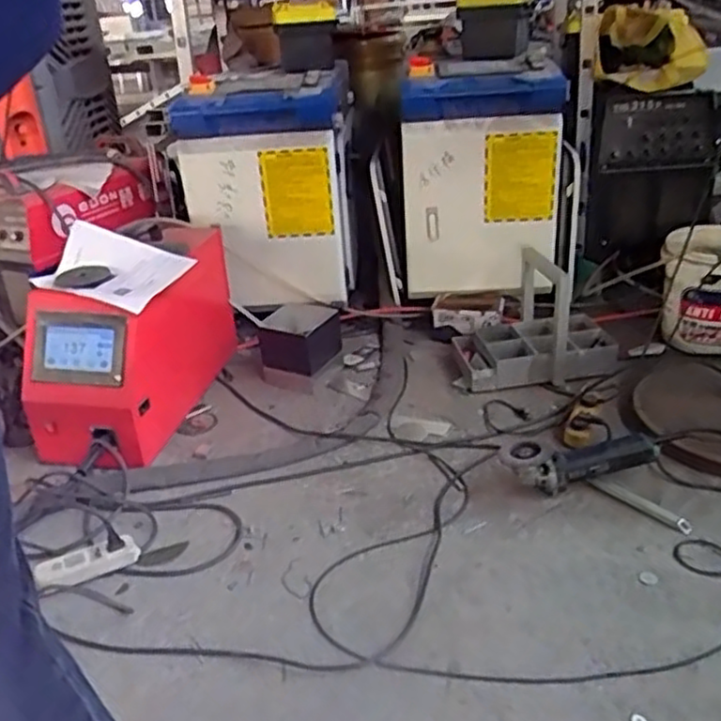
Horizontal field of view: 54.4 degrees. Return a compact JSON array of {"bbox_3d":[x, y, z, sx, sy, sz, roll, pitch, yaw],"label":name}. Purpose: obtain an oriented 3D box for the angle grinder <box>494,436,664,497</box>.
[{"bbox_3d":[0.431,0.193,1.385,0.306,0.086,0.113,-10,29,-7],"label":"angle grinder"}]

